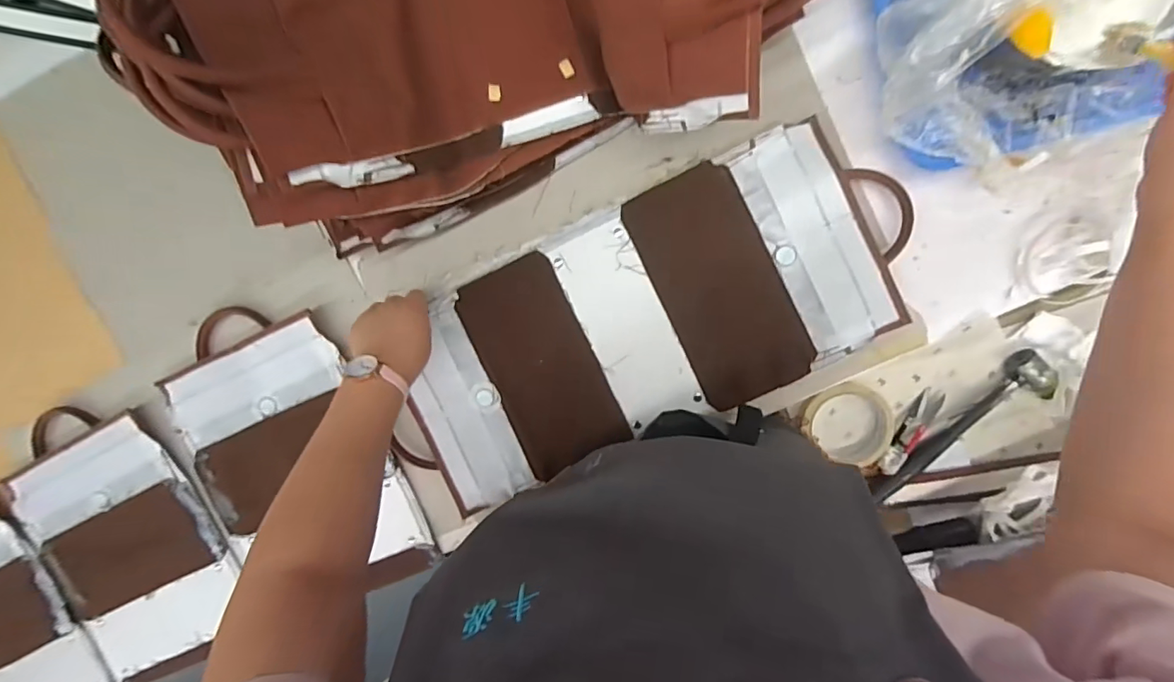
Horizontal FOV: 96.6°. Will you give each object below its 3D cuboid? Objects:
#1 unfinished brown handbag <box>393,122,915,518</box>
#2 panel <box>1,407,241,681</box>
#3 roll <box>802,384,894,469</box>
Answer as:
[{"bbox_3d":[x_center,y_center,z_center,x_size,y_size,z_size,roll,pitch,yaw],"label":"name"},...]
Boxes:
[{"bbox_3d":[0.048,-0.013,0.573,0.534,0.026,0.235,-26,93,8],"label":"unfinished brown handbag"},{"bbox_3d":[-0.598,0.260,0.694,0.261,0.046,0.370,-24,94,11],"label":"panel"},{"bbox_3d":[0.290,0.091,0.576,0.096,0.020,0.086,40,100,-1],"label":"roll"}]

